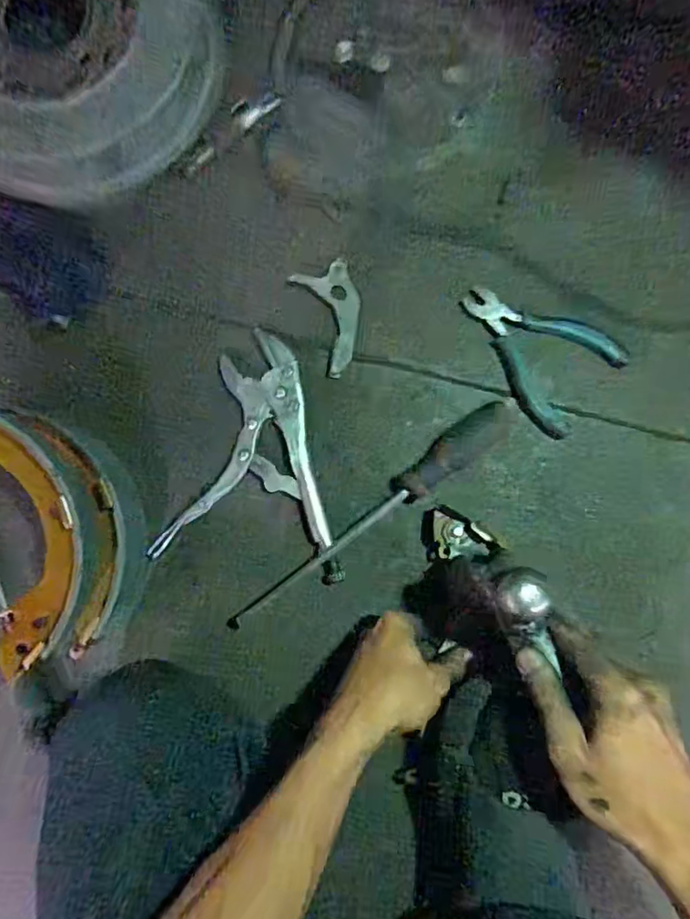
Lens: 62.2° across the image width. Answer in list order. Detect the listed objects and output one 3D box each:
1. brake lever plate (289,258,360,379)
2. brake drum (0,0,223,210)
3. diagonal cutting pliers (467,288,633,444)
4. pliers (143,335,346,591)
[{"bbox_3d":[-0.007,-0.133,0.531,0.052,0.005,0.102,-23,85,-1],"label":"brake lever plate"},{"bbox_3d":[-0.238,-0.368,0.508,0.238,0.103,0.250,0,85,1],"label":"brake drum"},{"bbox_3d":[0.168,-0.101,0.519,0.145,0.017,0.095,40,87,4],"label":"diagonal cutting pliers"},{"bbox_3d":[-0.084,-0.005,0.519,0.161,0.012,0.217,1,85,1],"label":"pliers"}]

